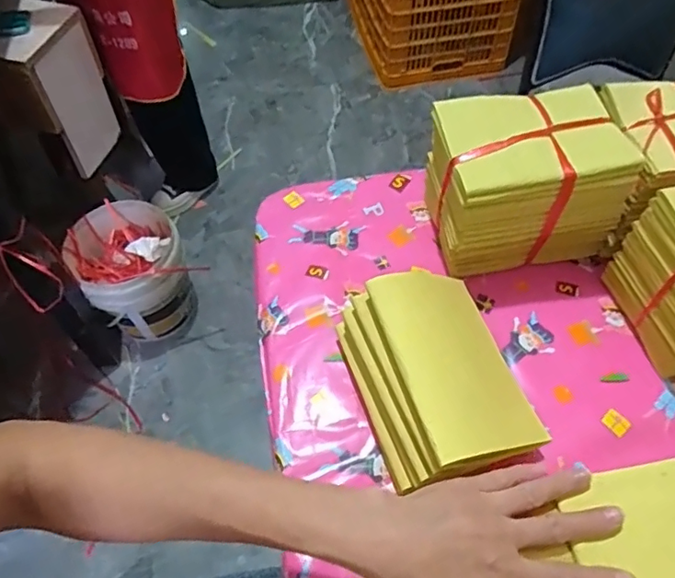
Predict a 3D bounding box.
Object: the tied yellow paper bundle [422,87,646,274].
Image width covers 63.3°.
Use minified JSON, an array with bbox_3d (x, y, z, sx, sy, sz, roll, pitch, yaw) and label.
[{"bbox_3d":[0.186,-0.106,0.549,0.167,0.130,0.118,-7,57,-3],"label":"tied yellow paper bundle"}]

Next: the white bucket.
[{"bbox_3d":[-0.487,-0.027,1.351,0.229,0.312,0.243,-1,57,1],"label":"white bucket"}]

